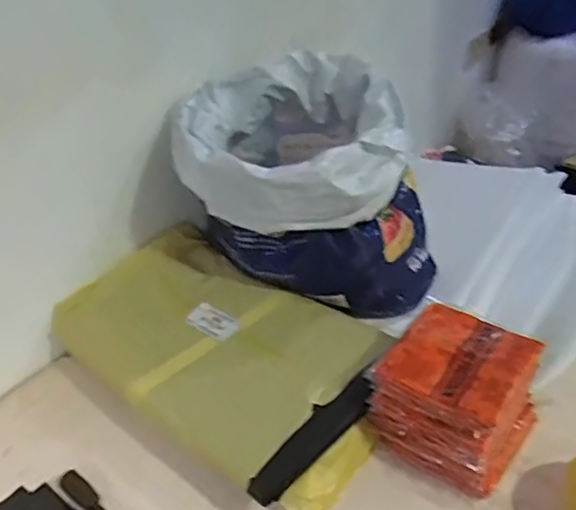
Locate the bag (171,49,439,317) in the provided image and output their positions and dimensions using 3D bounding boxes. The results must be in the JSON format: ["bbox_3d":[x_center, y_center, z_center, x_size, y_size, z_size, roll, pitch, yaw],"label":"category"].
[{"bbox_3d":[0.017,-0.111,0.841,0.314,0.252,0.339,-13,37,-10],"label":"bag"}]

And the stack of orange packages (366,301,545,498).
[{"bbox_3d":[0.181,0.154,0.642,0.139,0.130,0.132,21,44,32],"label":"stack of orange packages"}]

